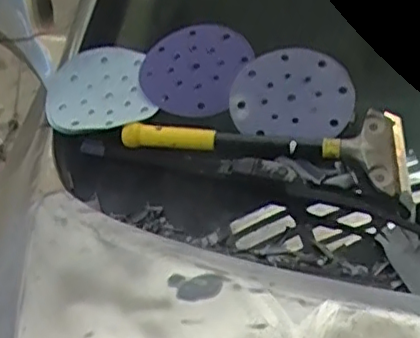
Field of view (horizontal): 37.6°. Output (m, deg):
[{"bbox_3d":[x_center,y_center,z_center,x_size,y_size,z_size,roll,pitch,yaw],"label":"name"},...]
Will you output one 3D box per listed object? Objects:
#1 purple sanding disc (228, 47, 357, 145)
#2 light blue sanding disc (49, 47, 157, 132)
[{"bbox_3d":[0.098,-0.088,0.720,0.139,0.011,0.121,8,68,7],"label":"purple sanding disc"},{"bbox_3d":[-0.140,-0.099,0.762,0.126,0.023,0.129,0,56,0],"label":"light blue sanding disc"}]

